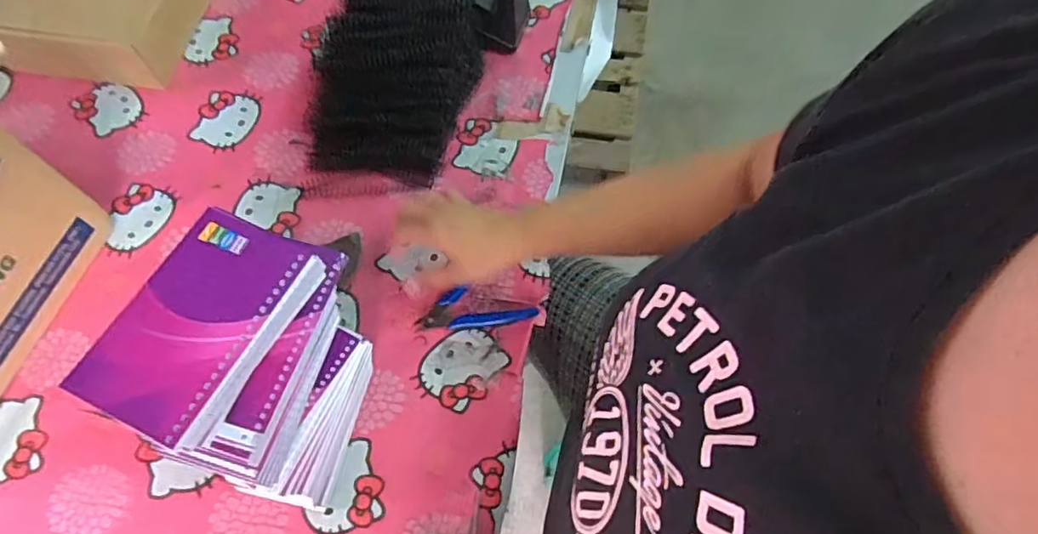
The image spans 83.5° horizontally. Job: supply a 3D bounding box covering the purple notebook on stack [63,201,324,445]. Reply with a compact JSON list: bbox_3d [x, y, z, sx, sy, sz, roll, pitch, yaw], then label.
[{"bbox_3d":[-0.189,0.032,0.347,0.082,0.015,0.129,24,68,12],"label":"purple notebook on stack"}]

